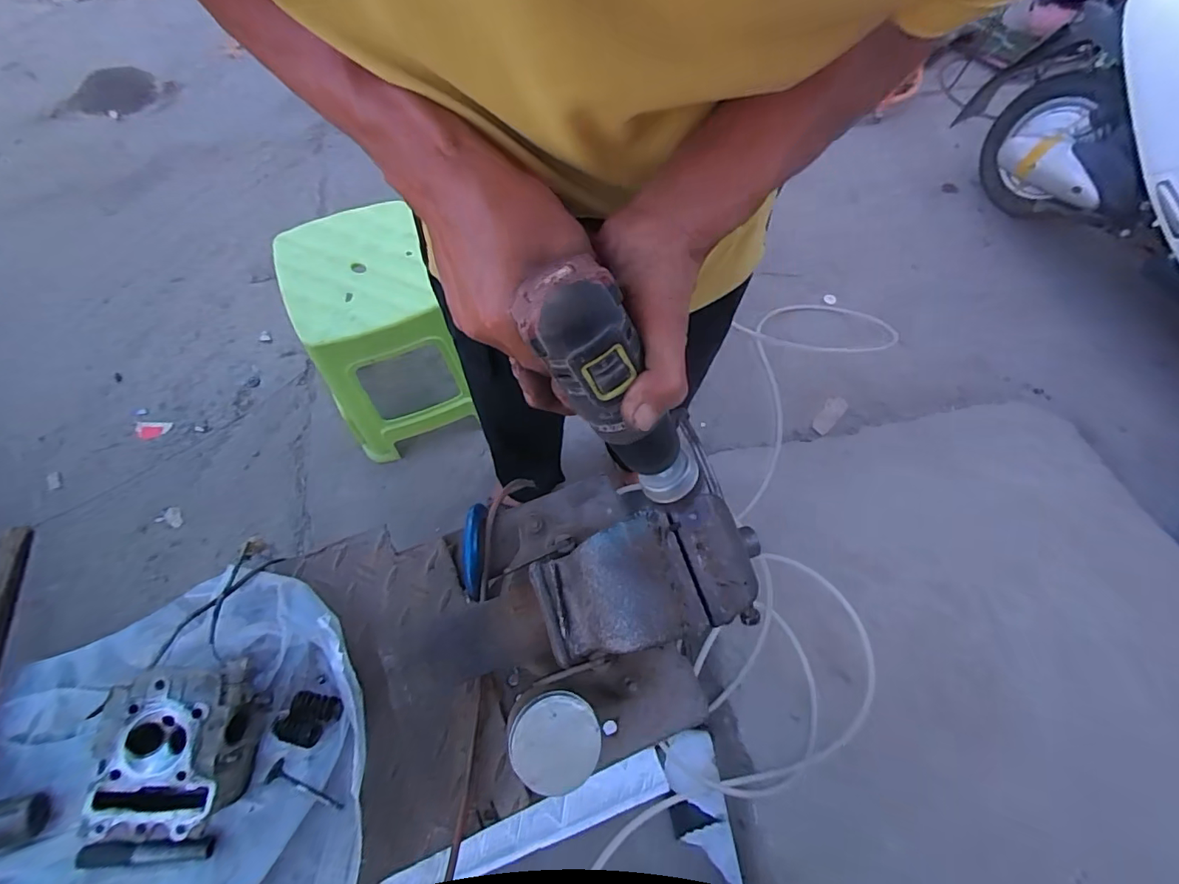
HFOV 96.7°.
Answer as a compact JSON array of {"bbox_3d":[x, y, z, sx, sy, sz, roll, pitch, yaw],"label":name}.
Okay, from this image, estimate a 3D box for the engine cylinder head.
[{"bbox_3d":[-0.358,0.267,0.453,0.112,0.058,0.144,5,70,1],"label":"engine cylinder head"}]

